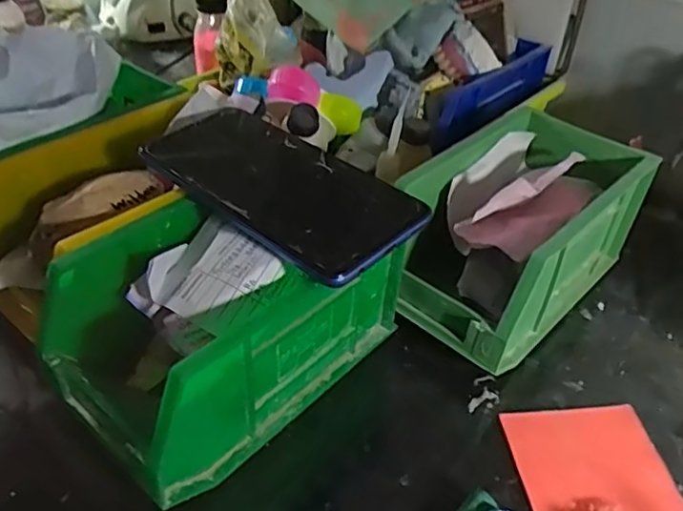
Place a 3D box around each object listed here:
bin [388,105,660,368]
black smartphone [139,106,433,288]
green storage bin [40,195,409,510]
[{"bbox_3d":[0.106,-0.014,0.383,0.099,0.084,0.169,33,49,31],"label":"bin"},{"bbox_3d":[-0.037,-0.040,0.318,0.161,0.010,0.071,31,52,32],"label":"black smartphone"},{"bbox_3d":[-0.059,0.031,0.315,0.097,0.088,0.162,30,47,29],"label":"green storage bin"}]

